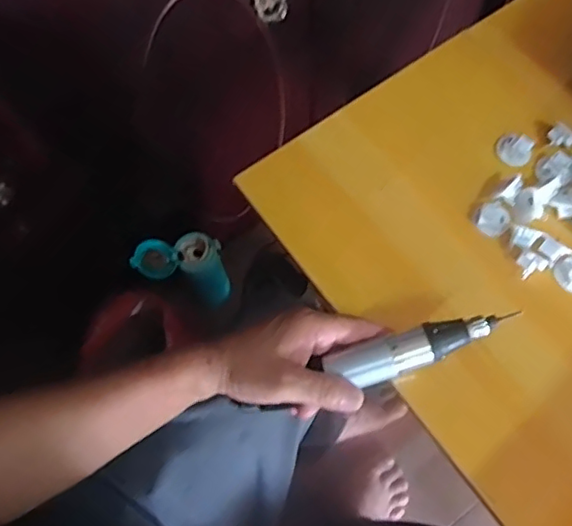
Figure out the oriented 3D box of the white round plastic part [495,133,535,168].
[{"bbox_3d":[0.221,-0.110,0.570,0.033,0.019,0.026,33,74,13],"label":"white round plastic part"}]

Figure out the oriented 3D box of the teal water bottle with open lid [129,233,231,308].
[{"bbox_3d":[-0.151,0.007,0.912,0.125,0.139,0.081,10,70,6],"label":"teal water bottle with open lid"}]

